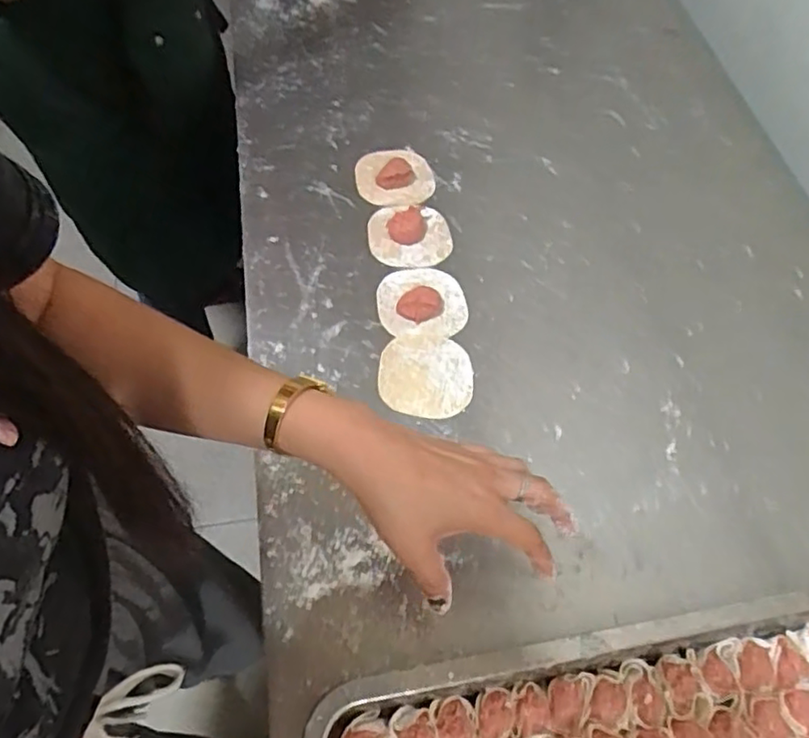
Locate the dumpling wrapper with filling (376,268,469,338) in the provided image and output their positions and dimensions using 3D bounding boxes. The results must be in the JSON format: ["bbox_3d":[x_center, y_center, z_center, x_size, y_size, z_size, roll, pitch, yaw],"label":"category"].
[{"bbox_3d":[0.016,-0.066,0.570,0.080,0.019,0.073,-5,61,-4],"label":"dumpling wrapper with filling"}]

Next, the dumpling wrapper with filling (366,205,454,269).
[{"bbox_3d":[0.005,-0.133,0.610,0.082,0.020,0.071,2,60,-1],"label":"dumpling wrapper with filling"}]

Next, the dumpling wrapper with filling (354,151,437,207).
[{"bbox_3d":[-0.009,-0.200,0.651,0.081,0.016,0.074,0,59,1],"label":"dumpling wrapper with filling"}]

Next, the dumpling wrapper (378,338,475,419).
[{"bbox_3d":[0.019,0.008,0.544,0.081,0.007,0.077,1,58,-4],"label":"dumpling wrapper"}]

